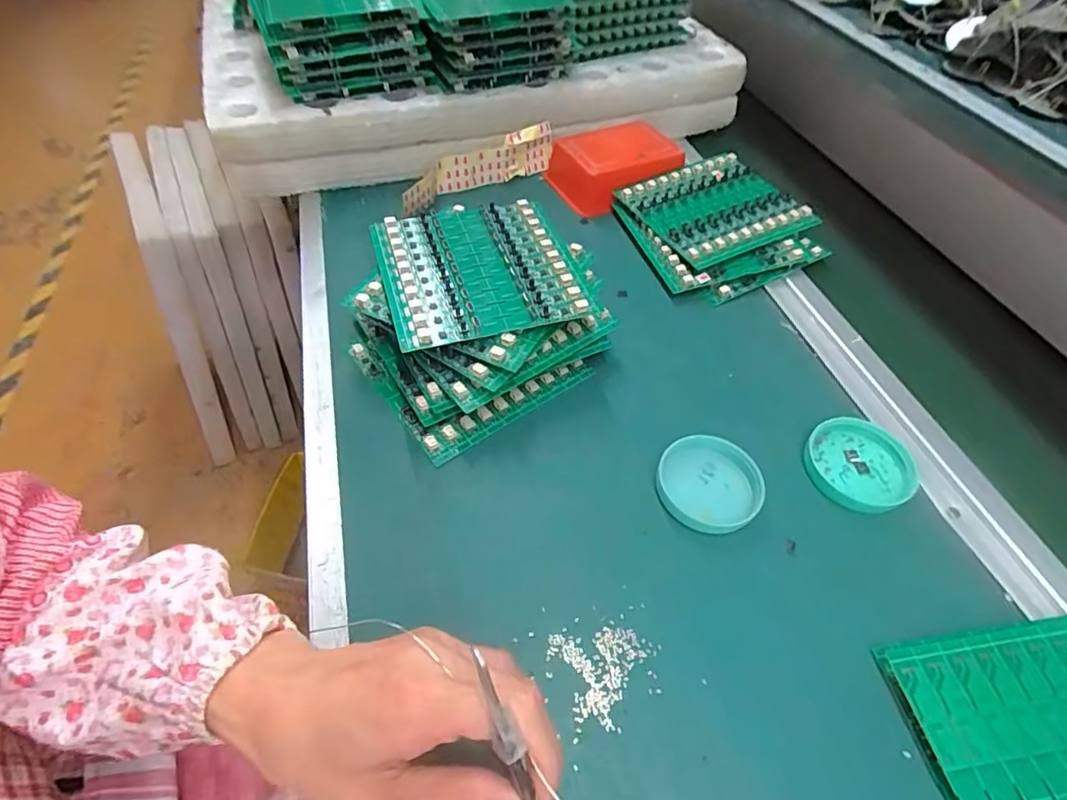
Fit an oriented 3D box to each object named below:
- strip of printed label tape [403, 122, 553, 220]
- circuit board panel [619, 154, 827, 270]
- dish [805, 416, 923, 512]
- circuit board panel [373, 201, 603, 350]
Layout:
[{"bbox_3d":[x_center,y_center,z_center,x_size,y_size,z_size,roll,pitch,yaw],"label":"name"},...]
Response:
[{"bbox_3d":[-0.054,-0.231,0.553,0.187,0.045,0.029,-33,60,-26],"label":"strip of printed label tape"},{"bbox_3d":[0.173,-0.181,0.519,0.143,0.015,0.125,-24,56,-16],"label":"circuit board panel"},{"bbox_3d":[0.215,0.041,0.363,0.063,0.015,0.063,1,51,-2],"label":"dish"},{"bbox_3d":[-0.039,-0.096,0.390,0.130,0.010,0.135,-14,53,-14],"label":"circuit board panel"}]

